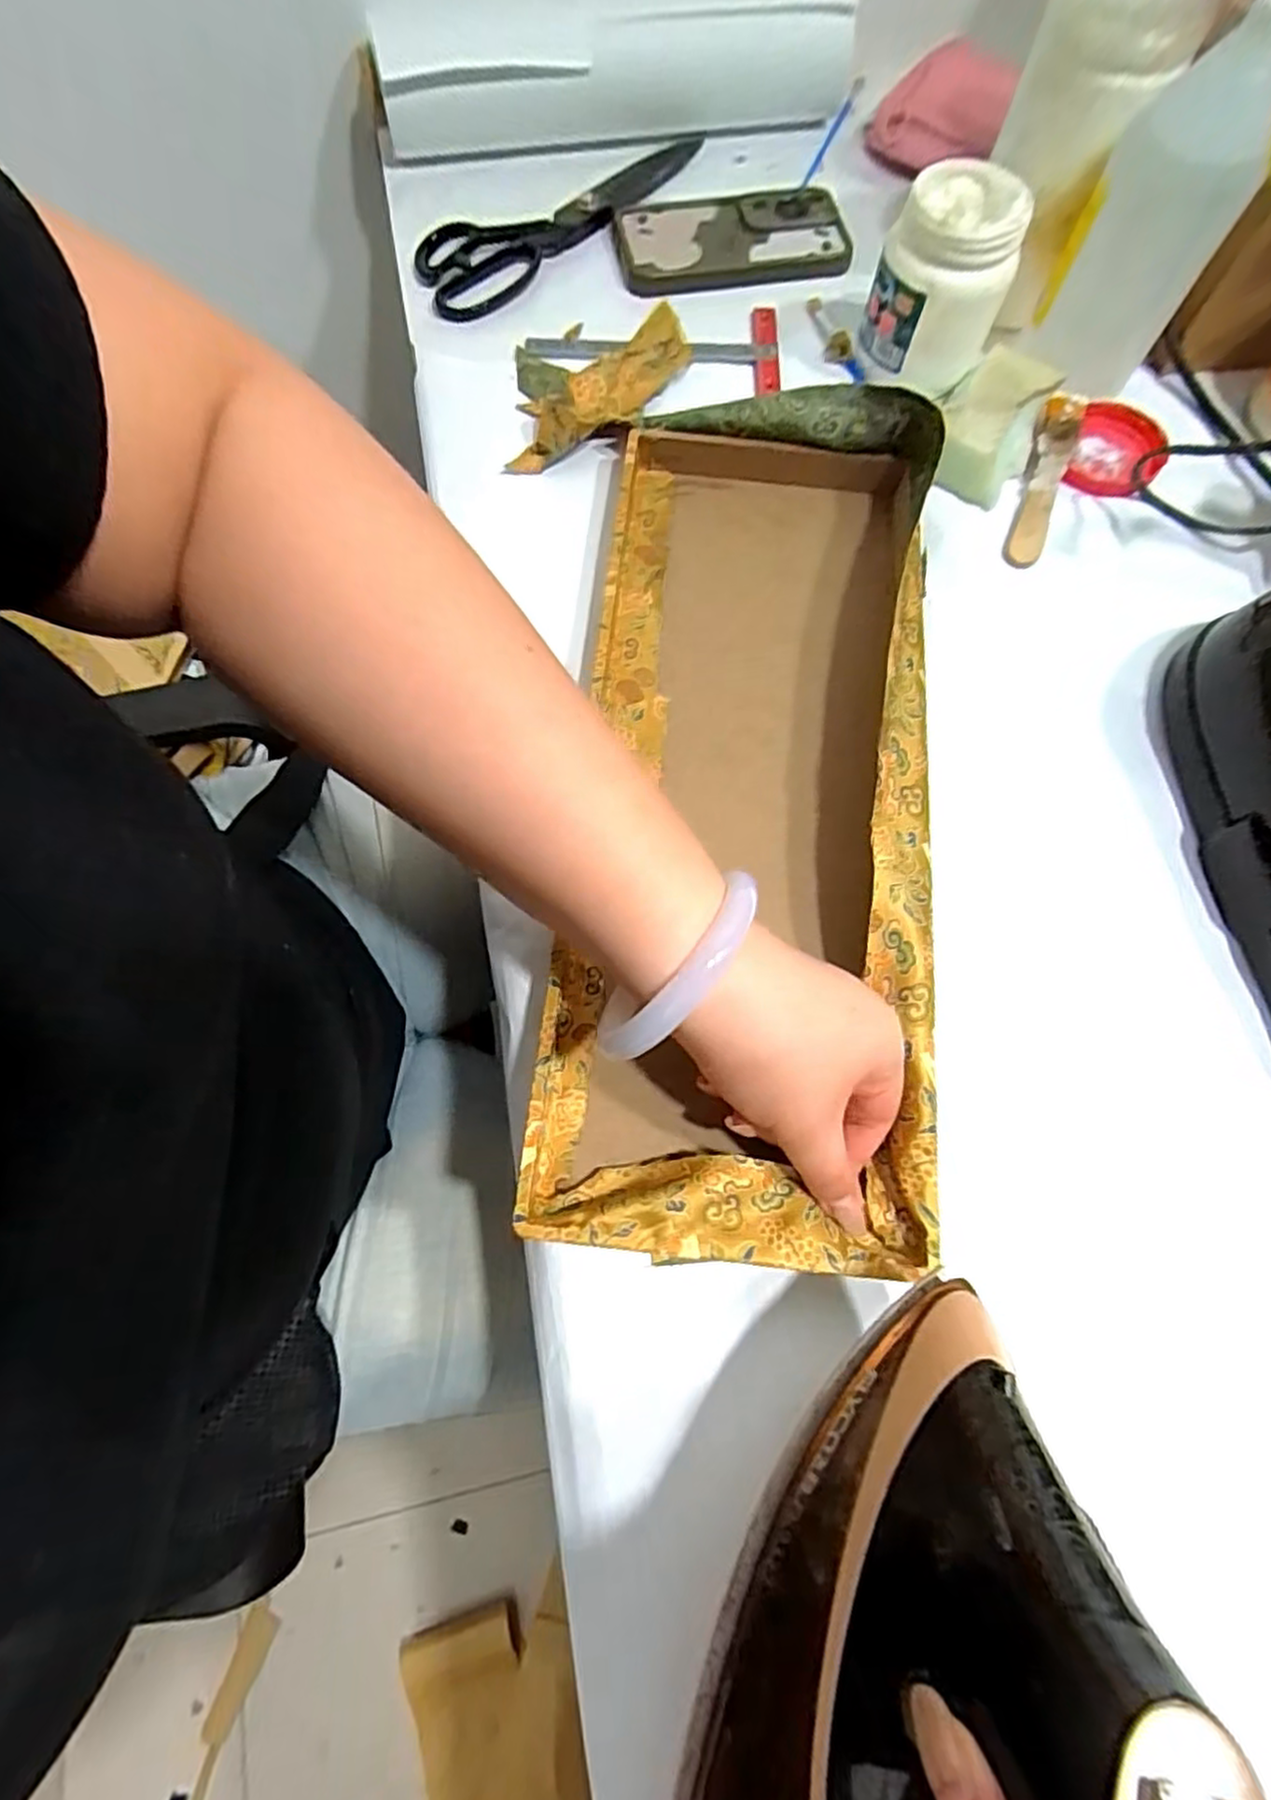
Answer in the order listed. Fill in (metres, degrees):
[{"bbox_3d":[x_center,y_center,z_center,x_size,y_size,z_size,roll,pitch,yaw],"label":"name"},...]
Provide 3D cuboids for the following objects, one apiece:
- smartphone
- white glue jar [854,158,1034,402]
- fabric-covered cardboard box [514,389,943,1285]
[{"bbox_3d":[0.071,-0.473,0.506,0.162,0.017,0.091,-9,72,-4],"label":"smartphone"},{"bbox_3d":[0.186,-0.374,0.433,0.075,0.091,0.074,0,72,-1],"label":"white glue jar"},{"bbox_3d":[0.057,-0.065,0.359,0.177,0.061,0.447,8,71,1],"label":"fabric-covered cardboard box"}]

